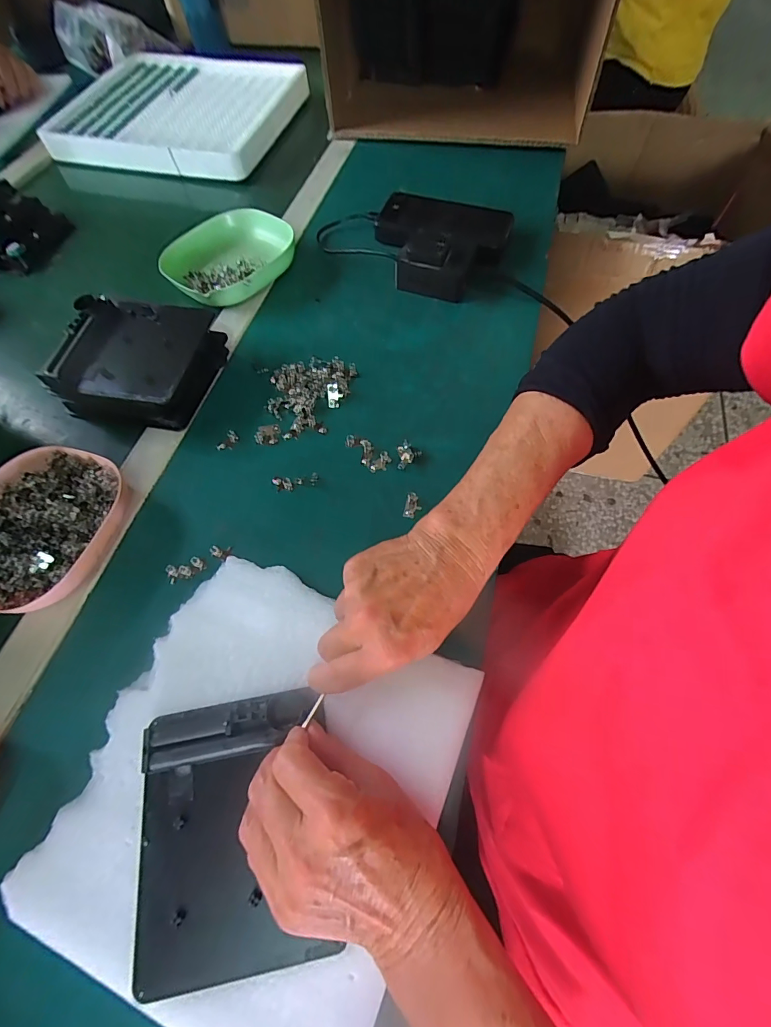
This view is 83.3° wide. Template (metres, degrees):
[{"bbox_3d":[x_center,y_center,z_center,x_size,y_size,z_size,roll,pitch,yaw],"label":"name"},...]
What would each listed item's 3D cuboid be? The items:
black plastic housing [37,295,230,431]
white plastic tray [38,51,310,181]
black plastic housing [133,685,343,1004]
[{"bbox_3d":[-0.232,-0.144,0.410,0.130,0.048,0.117,12,64,7],"label":"black plastic housing"},{"bbox_3d":[-0.307,-0.603,0.652,0.321,0.039,0.278,12,64,7],"label":"white plastic tray"},{"bbox_3d":[-0.090,0.181,0.251,0.104,0.014,0.133,-9,63,-4],"label":"black plastic housing"}]

